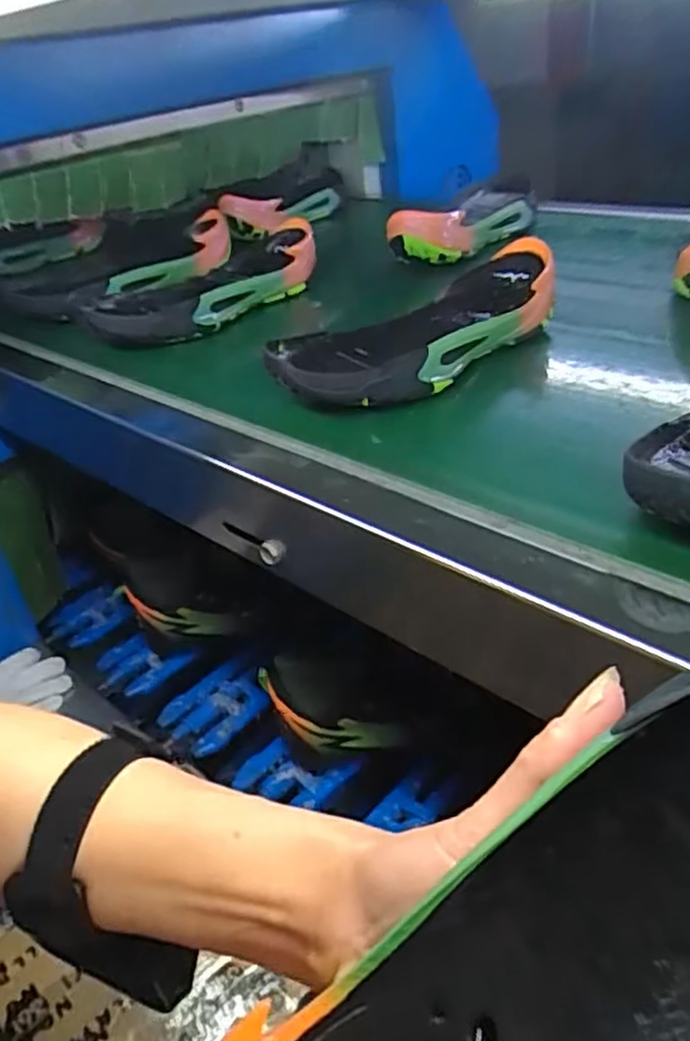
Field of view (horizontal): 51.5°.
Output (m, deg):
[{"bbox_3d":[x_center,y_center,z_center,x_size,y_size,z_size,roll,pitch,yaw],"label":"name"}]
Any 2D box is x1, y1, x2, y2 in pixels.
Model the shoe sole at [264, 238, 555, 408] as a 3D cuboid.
[{"bbox_3d":[0.065,-0.147,0.565,0.274,0.055,0.111,-29,42,-28],"label":"shoe sole"}]

